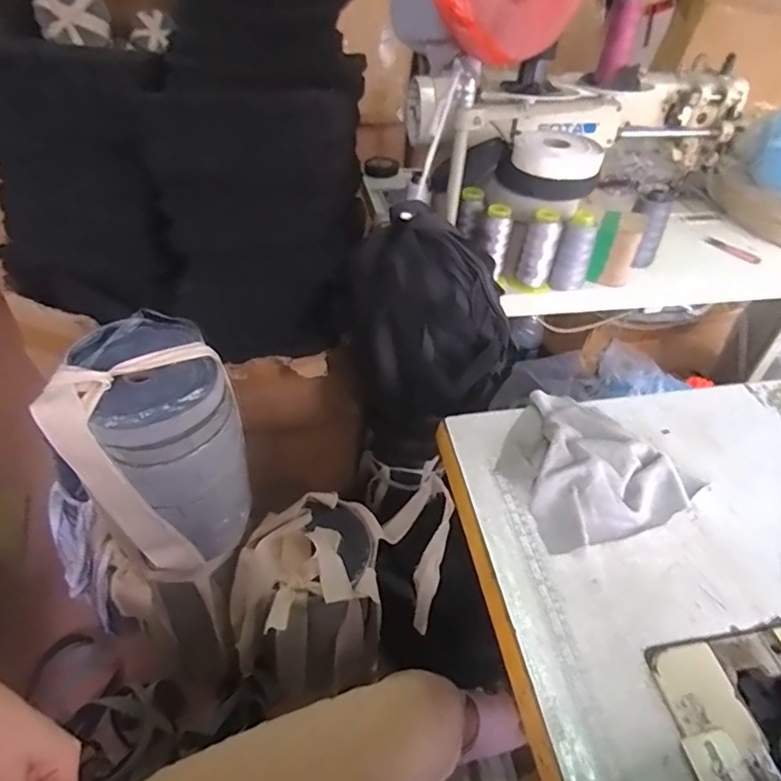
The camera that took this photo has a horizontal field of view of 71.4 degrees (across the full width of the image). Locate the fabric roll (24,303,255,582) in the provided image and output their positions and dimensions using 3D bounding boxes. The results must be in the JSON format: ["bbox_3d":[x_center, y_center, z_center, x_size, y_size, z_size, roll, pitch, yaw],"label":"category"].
[{"bbox_3d":[-0.301,0.097,0.749,0.185,0.332,0.220,4,43,-1],"label":"fabric roll"}]

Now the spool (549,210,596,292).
[{"bbox_3d":[0.270,-0.200,0.799,0.049,0.103,0.043,20,45,15],"label":"spool"}]

